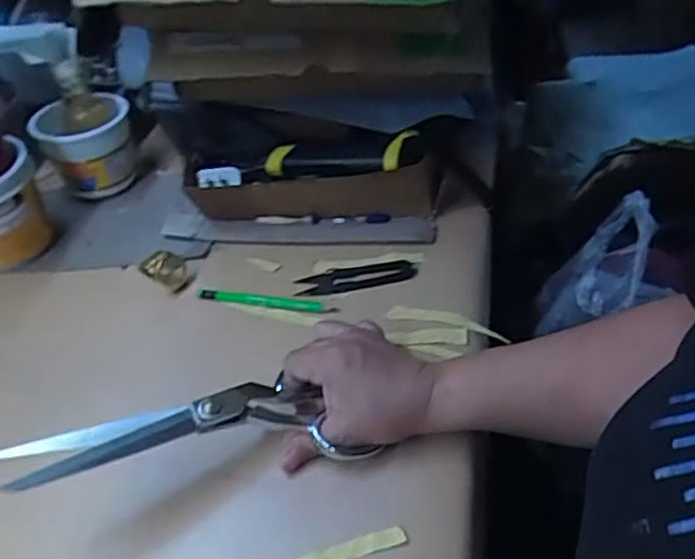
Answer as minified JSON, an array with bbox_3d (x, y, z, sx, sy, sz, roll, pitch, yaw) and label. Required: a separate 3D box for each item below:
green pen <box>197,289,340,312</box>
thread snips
[{"bbox_3d":[-0.068,0.018,0.550,0.120,0.009,0.010,6,46,14],"label":"green pen"},{"bbox_3d":[0.006,-0.003,0.560,0.099,0.008,0.027,-8,44,0],"label":"thread snips"}]

